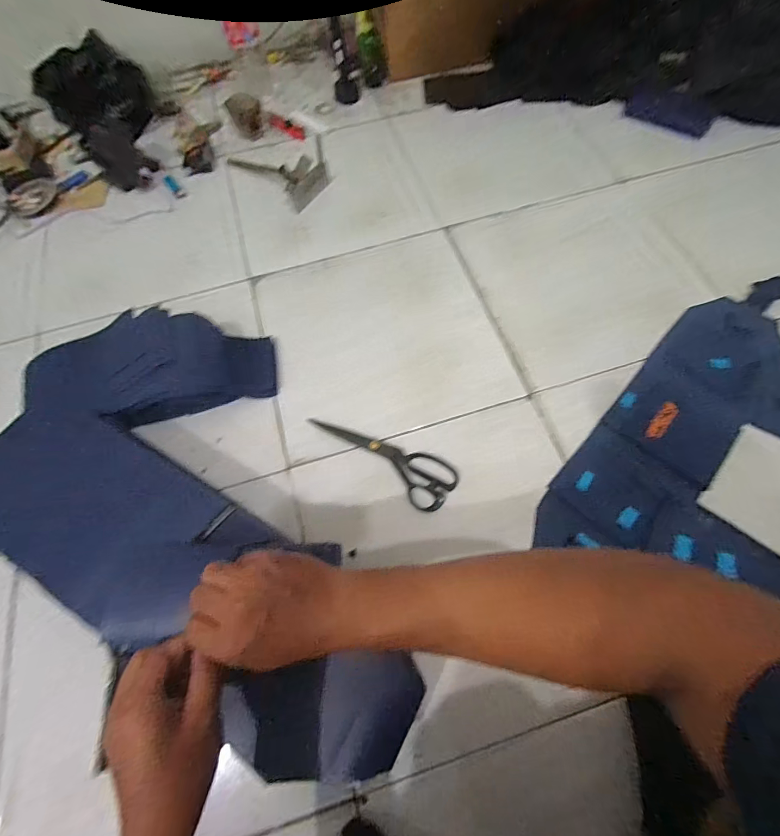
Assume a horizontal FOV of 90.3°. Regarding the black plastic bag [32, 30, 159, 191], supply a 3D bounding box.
[{"bbox_3d":[-0.617,-0.684,0.873,0.212,0.148,0.328,-35,69,-11],"label":"black plastic bag"}]

